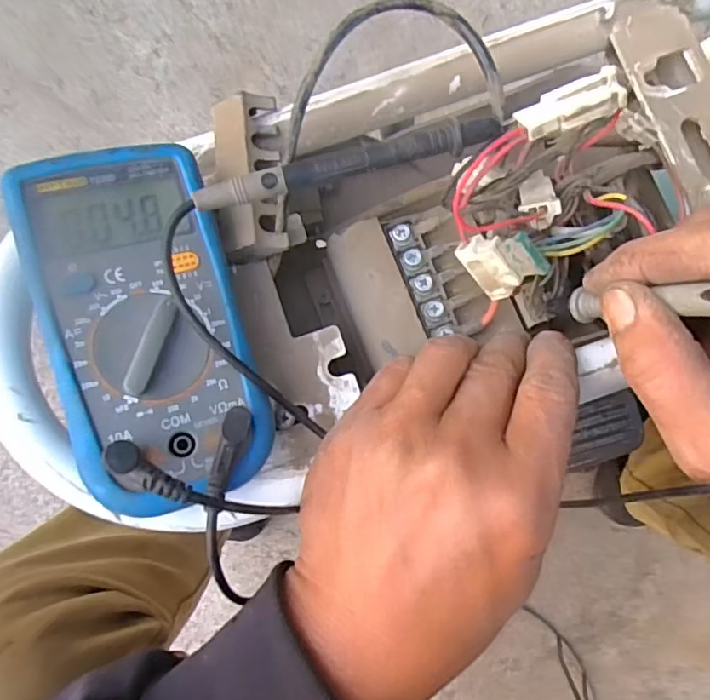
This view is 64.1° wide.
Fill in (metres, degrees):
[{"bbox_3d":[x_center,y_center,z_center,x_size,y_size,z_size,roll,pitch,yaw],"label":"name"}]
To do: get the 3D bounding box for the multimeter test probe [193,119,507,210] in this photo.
[{"bbox_3d":[-0.001,-0.066,0.201,0.110,0.018,0.010,-15,86,5],"label":"multimeter test probe"}]

